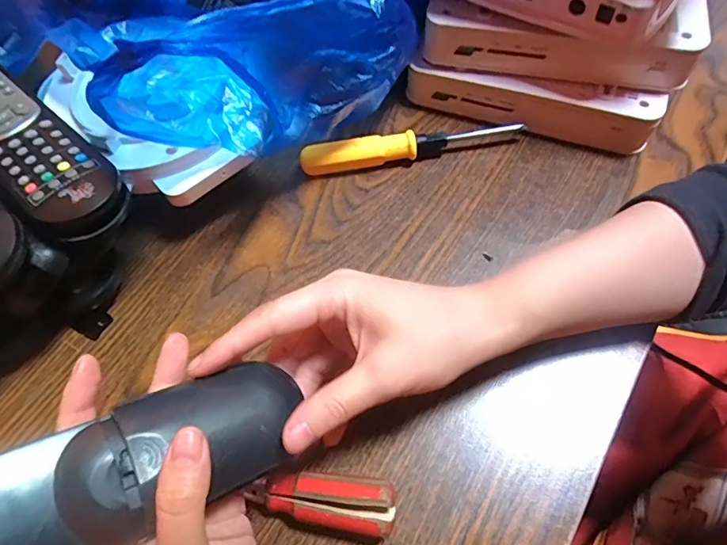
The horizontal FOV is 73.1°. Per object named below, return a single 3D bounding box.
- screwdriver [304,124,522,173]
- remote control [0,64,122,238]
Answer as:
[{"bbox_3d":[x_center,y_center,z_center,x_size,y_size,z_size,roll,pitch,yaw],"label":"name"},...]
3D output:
[{"bbox_3d":[0.031,-0.090,0.348,0.152,0.024,0.019,-11,62,-2],"label":"screwdriver"},{"bbox_3d":[-0.208,-0.086,0.292,0.189,0.019,0.047,38,71,21],"label":"remote control"}]

